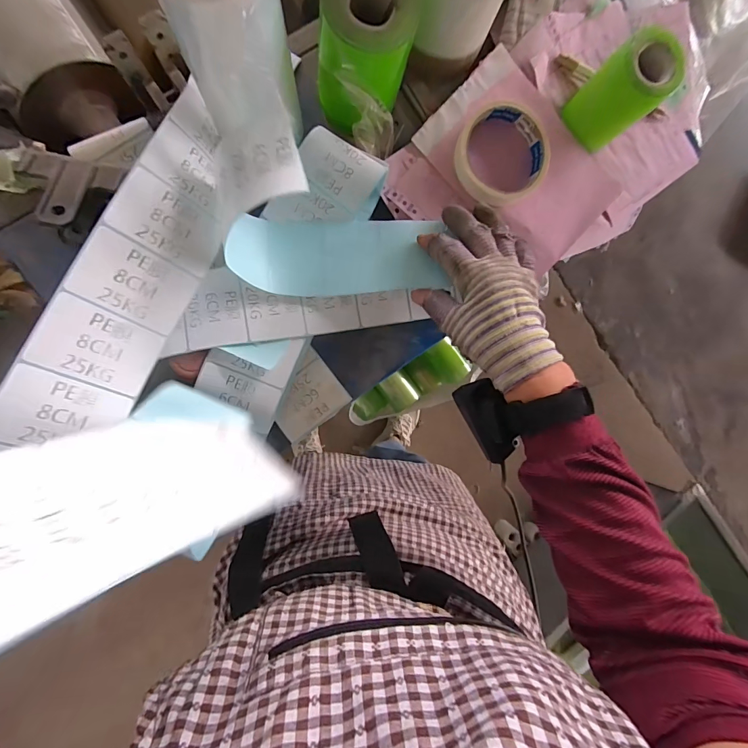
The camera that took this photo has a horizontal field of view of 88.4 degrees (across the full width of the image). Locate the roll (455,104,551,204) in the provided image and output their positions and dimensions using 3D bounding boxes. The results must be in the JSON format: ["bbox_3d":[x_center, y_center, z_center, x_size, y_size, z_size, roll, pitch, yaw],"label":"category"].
[{"bbox_3d":[0.124,-0.210,0.369,0.089,0.020,0.088,0,92,-8],"label":"roll"}]

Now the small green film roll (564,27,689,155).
[{"bbox_3d":[0.228,-0.258,0.356,0.052,0.082,0.058,-36,97,-5],"label":"small green film roll"}]

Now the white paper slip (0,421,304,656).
[{"bbox_3d":[-0.117,0.063,0.183,0.075,0.222,0.030,45,107,15],"label":"white paper slip"}]

